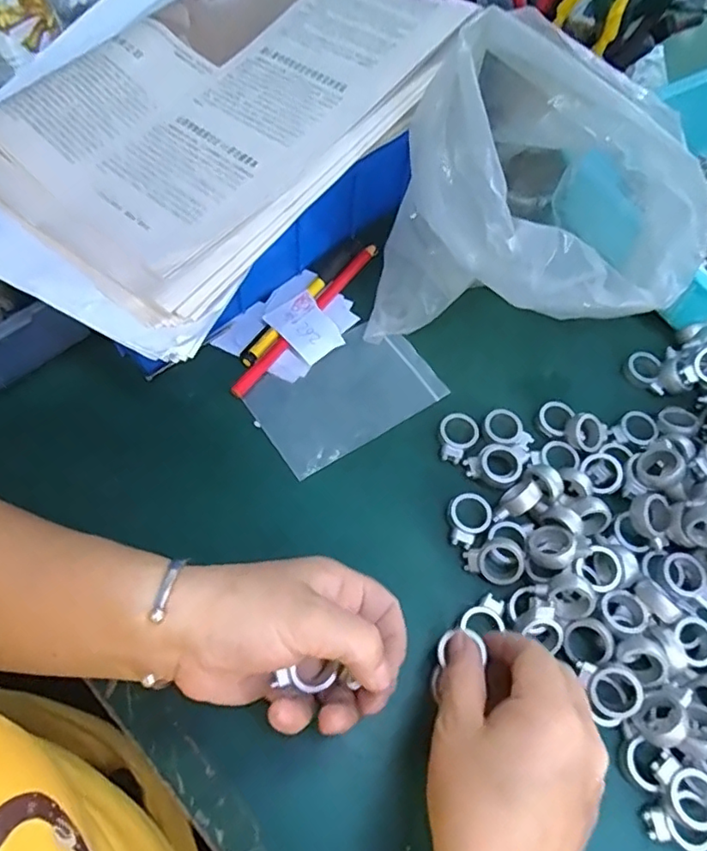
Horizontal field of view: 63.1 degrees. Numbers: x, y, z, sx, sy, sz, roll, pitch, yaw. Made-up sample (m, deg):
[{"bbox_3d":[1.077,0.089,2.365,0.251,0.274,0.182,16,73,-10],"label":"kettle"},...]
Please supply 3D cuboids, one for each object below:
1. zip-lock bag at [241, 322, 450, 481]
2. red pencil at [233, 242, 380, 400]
[{"bbox_3d":[-0.005,-0.022,0.395,0.122,0.006,0.076,-30,68,-18],"label":"zip-lock bag"},{"bbox_3d":[-0.032,-0.079,0.420,0.010,0.008,0.164,33,65,13],"label":"red pencil"}]

